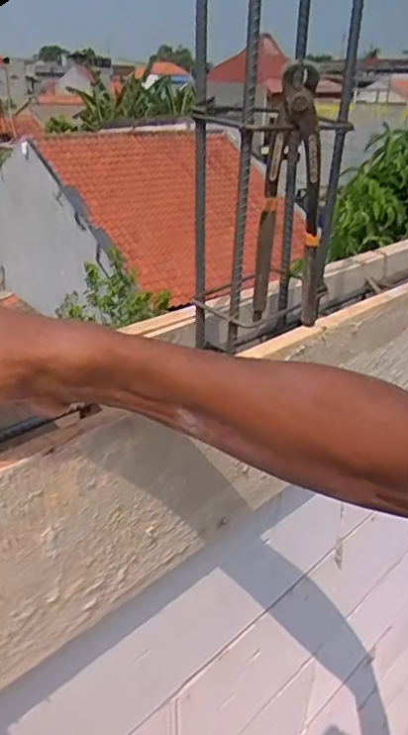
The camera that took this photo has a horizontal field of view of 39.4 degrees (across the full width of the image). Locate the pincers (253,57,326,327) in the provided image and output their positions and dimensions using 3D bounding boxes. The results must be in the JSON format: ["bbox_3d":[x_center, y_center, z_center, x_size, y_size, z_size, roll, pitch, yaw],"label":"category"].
[{"bbox_3d":[0.076,-0.136,0.479,0.060,0.208,0.023,2,33,4],"label":"pincers"}]

